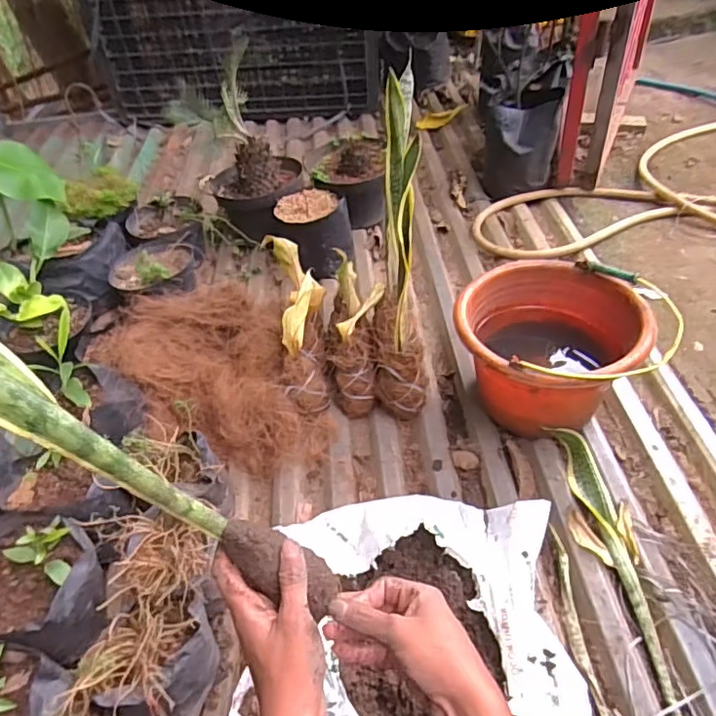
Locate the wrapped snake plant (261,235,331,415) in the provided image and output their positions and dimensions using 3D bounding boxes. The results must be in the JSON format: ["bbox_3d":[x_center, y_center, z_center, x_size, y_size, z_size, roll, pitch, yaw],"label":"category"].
[{"bbox_3d":[-0.102,-0.063,0.994,0.092,0.086,0.319,-8,77,-2],"label":"wrapped snake plant"}]

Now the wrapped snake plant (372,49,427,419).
[{"bbox_3d":[0.066,-0.133,0.878,0.083,0.476,0.173,1,42,5],"label":"wrapped snake plant"}]

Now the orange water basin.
[{"bbox_3d":[0.305,-0.008,0.935,0.268,0.191,0.261,-2,42,1],"label":"orange water basin"}]

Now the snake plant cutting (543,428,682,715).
[{"bbox_3d":[0.353,0.289,0.760,0.080,0.024,0.476,-5,45,1],"label":"snake plant cutting"}]

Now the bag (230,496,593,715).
[{"bbox_3d":[0.068,0.356,0.688,0.379,0.064,0.430,6,46,12],"label":"bag"}]

